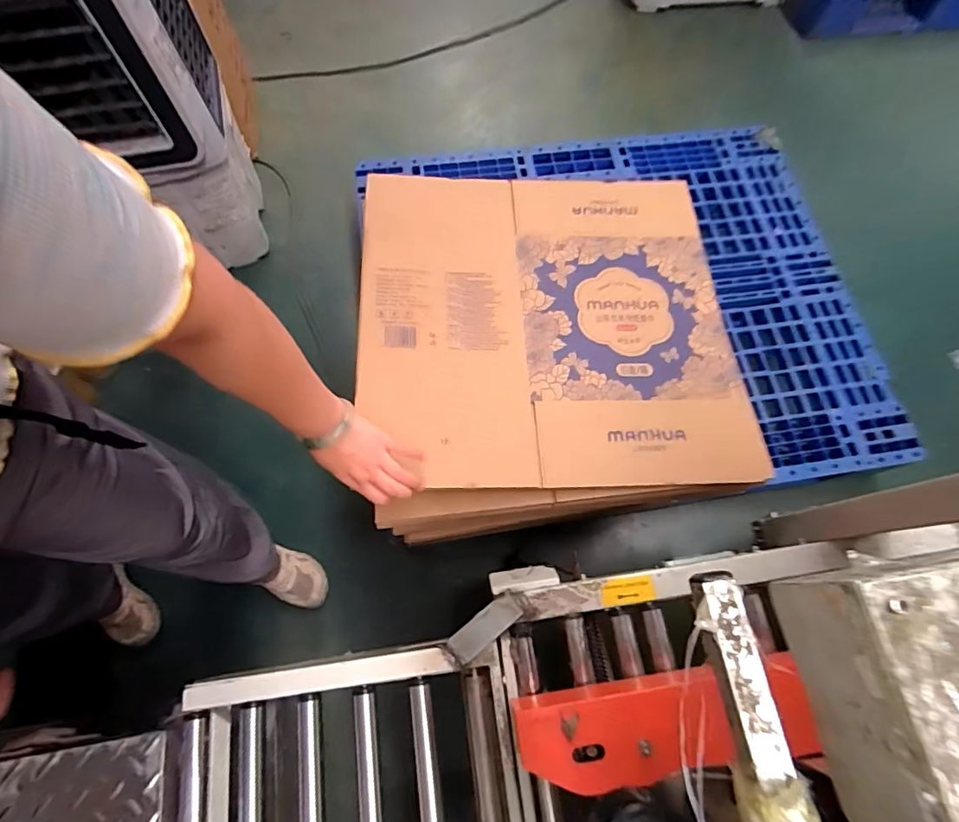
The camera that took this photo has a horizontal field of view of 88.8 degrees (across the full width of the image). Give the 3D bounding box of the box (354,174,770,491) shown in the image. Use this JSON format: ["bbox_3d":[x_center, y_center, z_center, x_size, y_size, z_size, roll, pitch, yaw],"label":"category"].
[{"bbox_3d":[0.112,-0.158,0.794,0.586,0.021,0.565,-1,68,-8],"label":"box"}]

